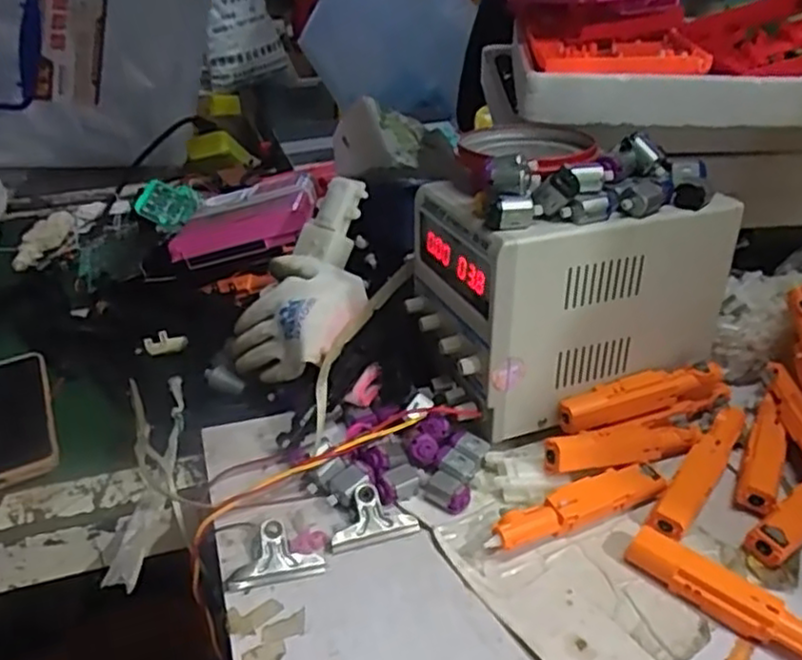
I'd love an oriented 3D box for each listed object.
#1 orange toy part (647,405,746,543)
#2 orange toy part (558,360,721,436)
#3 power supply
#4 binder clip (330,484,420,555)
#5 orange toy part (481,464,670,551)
[{"bbox_3d":[0.195,0.094,0.465,0.022,0.020,0.132,25,41,33],"label":"orange toy part"},{"bbox_3d":[0.168,0.043,0.493,0.119,0.022,0.021,-11,35,-16],"label":"orange toy part"},{"bbox_3d":[0.115,-0.034,0.516,0.195,0.141,0.131,-11,35,-17],"label":"power supply"},{"bbox_3d":[-0.019,0.113,0.434,0.054,0.018,0.031,-9,34,-14],"label":"binder clip"},{"bbox_3d":[0.109,0.110,0.438,0.123,0.023,0.022,-14,36,-21],"label":"orange toy part"}]

